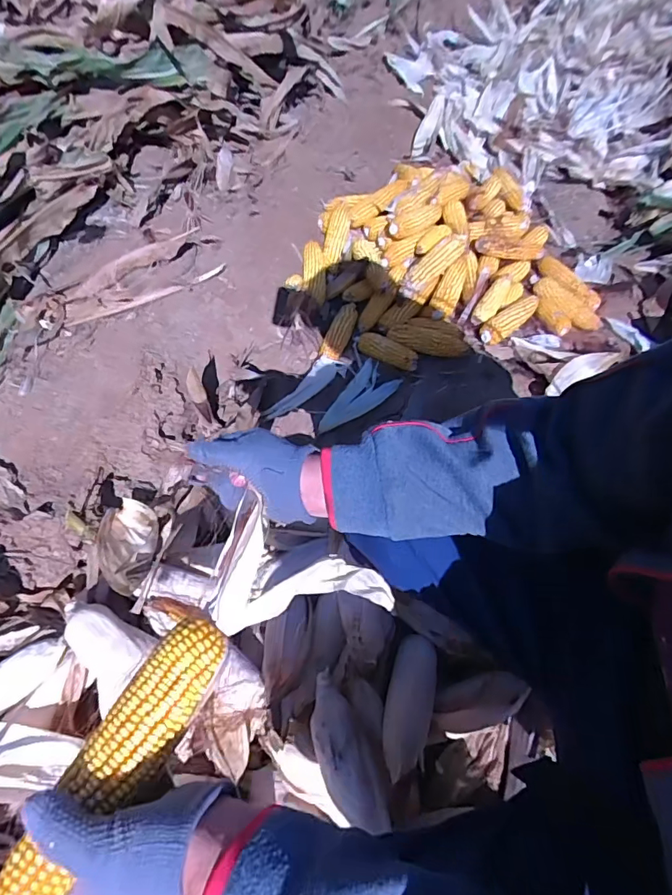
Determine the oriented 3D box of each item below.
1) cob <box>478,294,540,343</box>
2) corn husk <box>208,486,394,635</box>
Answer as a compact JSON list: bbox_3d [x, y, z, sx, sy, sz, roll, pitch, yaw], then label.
[{"bbox_3d":[0.397,-0.292,1.074,0.195,0.040,0.049,-40,66,-21],"label":"cob"},{"bbox_3d":[-0.018,0.112,0.432,0.171,0.042,0.107,14,57,-20],"label":"corn husk"}]

